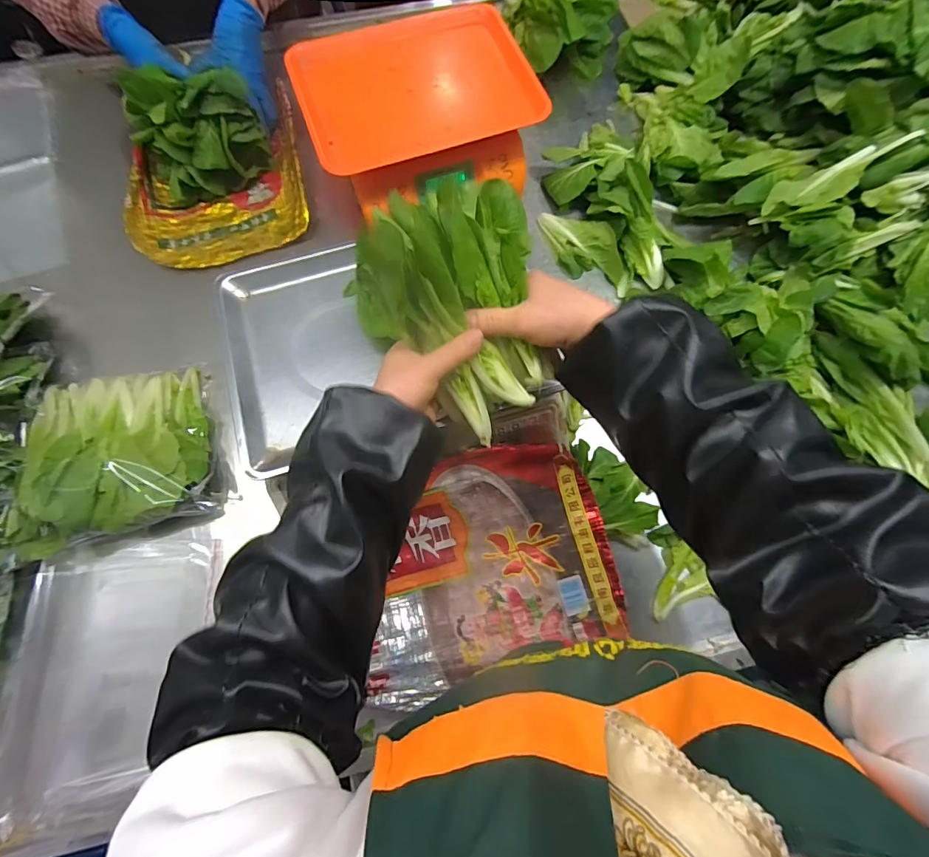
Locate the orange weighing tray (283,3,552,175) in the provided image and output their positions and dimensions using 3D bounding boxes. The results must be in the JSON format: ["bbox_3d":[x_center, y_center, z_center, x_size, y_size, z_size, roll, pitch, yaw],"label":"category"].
[{"bbox_3d":[-0.064,-0.444,0.565,0.289,0.038,0.207,-19,73,-7],"label":"orange weighing tray"}]

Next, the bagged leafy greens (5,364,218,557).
[{"bbox_3d":[-0.404,0.023,0.508,0.201,0.061,0.199,-14,73,-5],"label":"bagged leafy greens"}]

